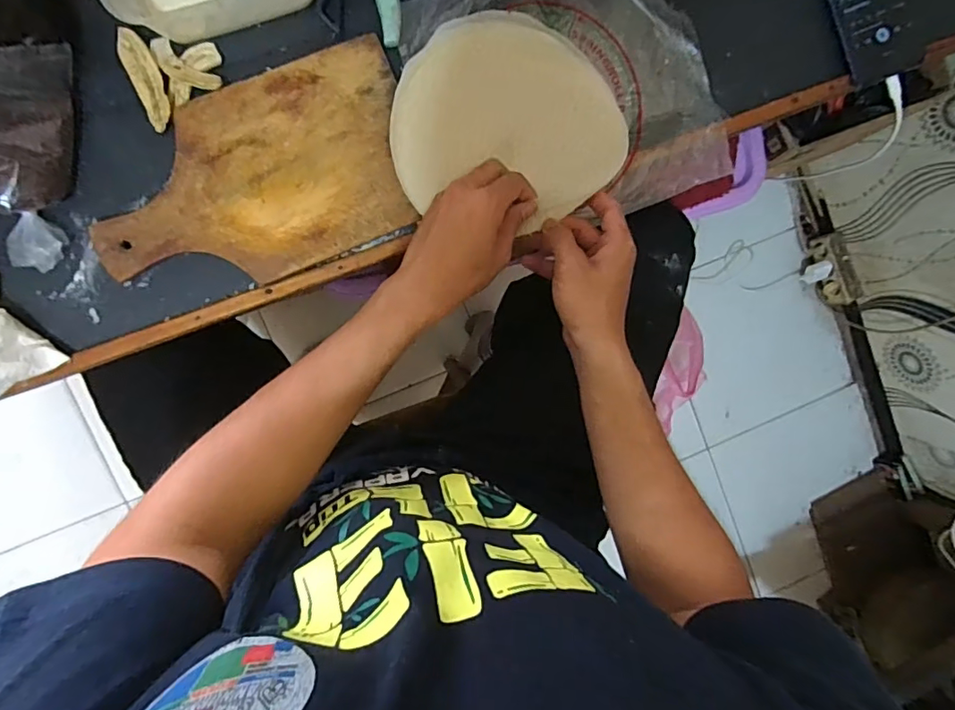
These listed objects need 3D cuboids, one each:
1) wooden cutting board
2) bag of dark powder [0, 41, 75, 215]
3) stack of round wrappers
[{"bbox_3d":[-0.193,-0.154,0.464,0.282,0.010,0.158,-23,96,-4],"label":"wooden cutting board"},{"bbox_3d":[-0.360,-0.181,0.407,0.058,0.091,0.135,23,91,-7],"label":"bag of dark powder"},{"bbox_3d":[0.030,-0.207,0.463,0.200,0.052,0.184,19,92,-7],"label":"stack of round wrappers"}]

